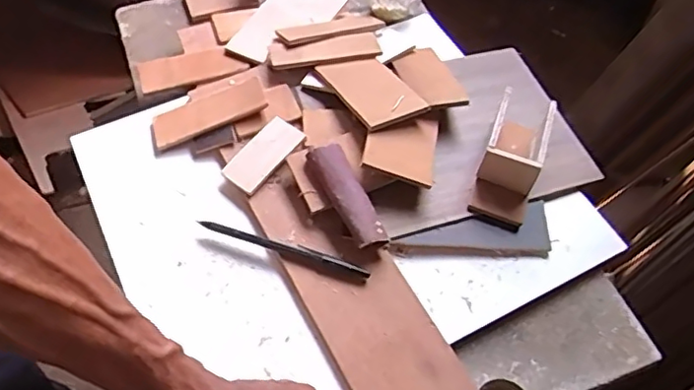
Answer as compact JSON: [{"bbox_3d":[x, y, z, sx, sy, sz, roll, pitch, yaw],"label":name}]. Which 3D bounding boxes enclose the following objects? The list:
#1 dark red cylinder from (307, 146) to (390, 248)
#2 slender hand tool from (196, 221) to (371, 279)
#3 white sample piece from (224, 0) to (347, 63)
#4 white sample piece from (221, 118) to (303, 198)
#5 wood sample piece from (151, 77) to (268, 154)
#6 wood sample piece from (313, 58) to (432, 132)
[{"bbox_3d":[0.000,0.004,0.514,0.032,0.035,0.097,-23,61,-14],"label":"dark red cylinder"},{"bbox_3d":[-0.054,0.045,0.506,0.152,0.012,0.009,16,59,9],"label":"slender hand tool"},{"bbox_3d":[-0.068,-0.195,0.661,0.077,0.010,0.140,27,62,15],"label":"white sample piece"},{"bbox_3d":[-0.077,-0.037,0.548,0.039,0.004,0.075,39,77,20],"label":"white sample piece"},{"bbox_3d":[-0.135,-0.081,0.577,0.111,0.006,0.047,-24,60,-6],"label":"wood sample piece"},{"bbox_3d":[0.024,-0.100,0.571,0.062,0.011,0.104,-23,49,-20],"label":"wood sample piece"}]

